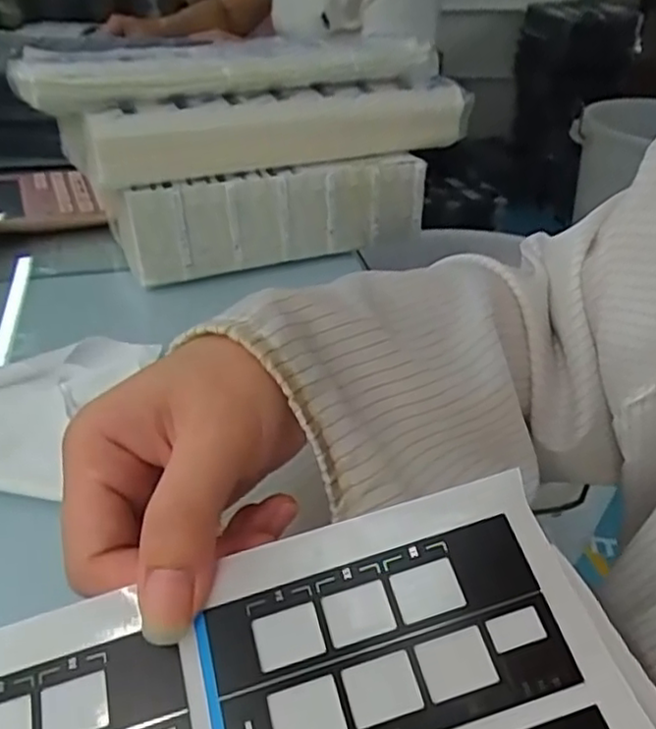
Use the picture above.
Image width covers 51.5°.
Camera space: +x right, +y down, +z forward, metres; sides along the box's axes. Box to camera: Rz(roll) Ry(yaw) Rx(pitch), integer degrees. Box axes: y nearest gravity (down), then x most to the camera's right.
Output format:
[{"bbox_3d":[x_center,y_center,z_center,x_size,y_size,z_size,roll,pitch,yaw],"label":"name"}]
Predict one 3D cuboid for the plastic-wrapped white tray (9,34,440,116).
[{"bbox_3d":[-0.066,-0.214,0.485,0.298,0.031,0.083,-14,38,-24],"label":"plastic-wrapped white tray"}]

